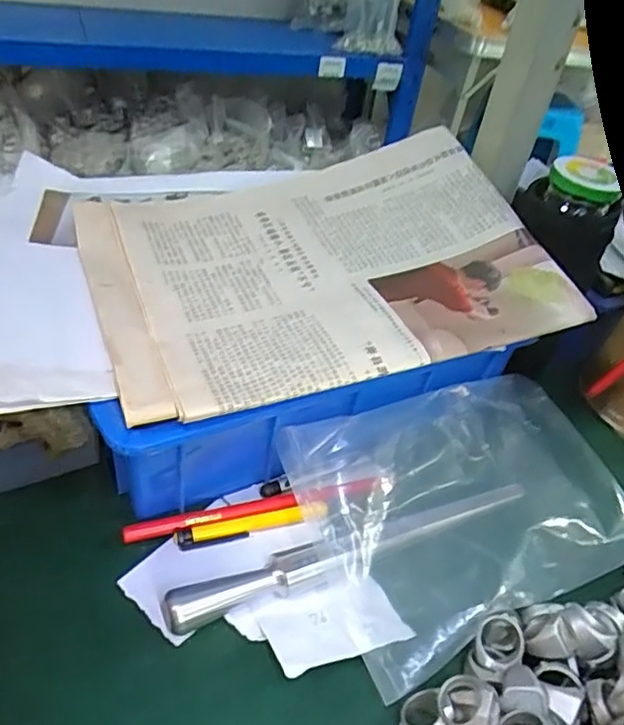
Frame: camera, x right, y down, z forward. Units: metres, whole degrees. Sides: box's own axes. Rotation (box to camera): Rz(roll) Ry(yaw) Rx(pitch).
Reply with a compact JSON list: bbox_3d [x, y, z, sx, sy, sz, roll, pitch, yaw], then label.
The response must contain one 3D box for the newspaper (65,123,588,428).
[{"bbox_3d":[0.006,-0.072,0.368,0.274,0.037,0.199,-13,45,-19],"label":"newspaper"}]

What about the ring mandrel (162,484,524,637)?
[{"bbox_3d":[0.030,0.100,0.334,0.222,0.019,0.018,-15,46,-21],"label":"ring mandrel"}]

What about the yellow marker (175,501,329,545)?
[{"bbox_3d":[-0.034,0.093,0.346,0.087,0.009,0.010,-8,44,-14],"label":"yellow marker"}]

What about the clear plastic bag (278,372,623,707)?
[{"bbox_3d":[0.095,0.075,0.351,0.199,0.042,0.149,-14,46,-20],"label":"clear plastic bag"}]

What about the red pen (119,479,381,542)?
[{"bbox_3d":[-0.033,0.084,0.352,0.150,0.007,0.012,-11,45,-17],"label":"red pen"}]

